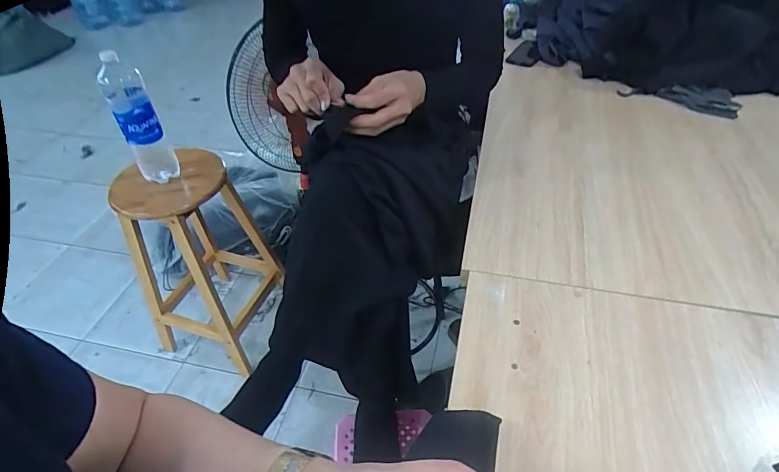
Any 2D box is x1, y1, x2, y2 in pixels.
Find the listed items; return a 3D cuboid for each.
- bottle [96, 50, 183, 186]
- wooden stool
[{"bbox_3d":[-0.588,-0.268,1.041,0.089,0.310,0.110,-28,49,-23],"label":"bottle"},{"bbox_3d":[-0.559,0.067,1.352,0.329,0.637,0.344,13,46,17],"label":"wooden stool"}]

